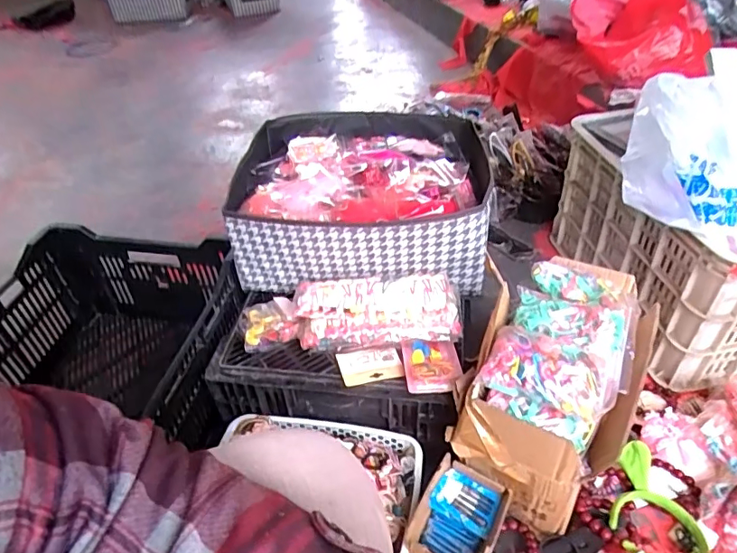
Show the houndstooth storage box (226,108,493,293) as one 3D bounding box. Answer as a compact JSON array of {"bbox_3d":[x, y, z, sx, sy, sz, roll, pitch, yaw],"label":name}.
[{"bbox_3d":[-0.017,-0.139,0.898,0.410,0.148,0.366,0,41,4],"label":"houndstooth storage box"}]

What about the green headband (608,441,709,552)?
[{"bbox_3d":[0.393,0.326,0.712,0.137,0.059,0.193,-8,41,-5],"label":"green headband"}]

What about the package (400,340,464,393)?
[{"bbox_3d":[0.090,0.128,0.728,0.076,0.025,0.088,-4,41,0],"label":"package"}]

